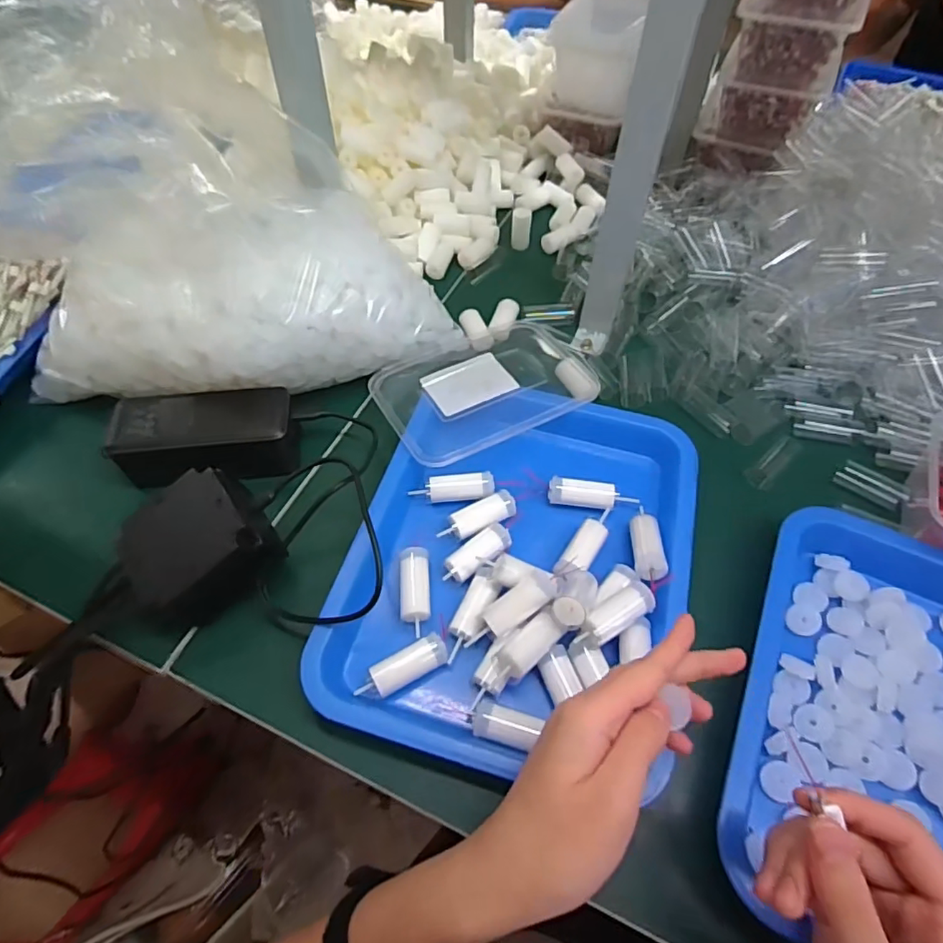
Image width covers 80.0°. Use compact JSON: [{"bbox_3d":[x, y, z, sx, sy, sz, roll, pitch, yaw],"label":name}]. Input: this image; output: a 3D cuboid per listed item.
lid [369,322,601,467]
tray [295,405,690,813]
[{"bbox_3d":[0.016,-0.079,0.476,0.186,0.009,0.117,-25,60,-16],"label":"lid"},{"bbox_3d":[0.035,0.053,0.392,0.227,0.040,0.278,12,57,8],"label":"tray"}]

